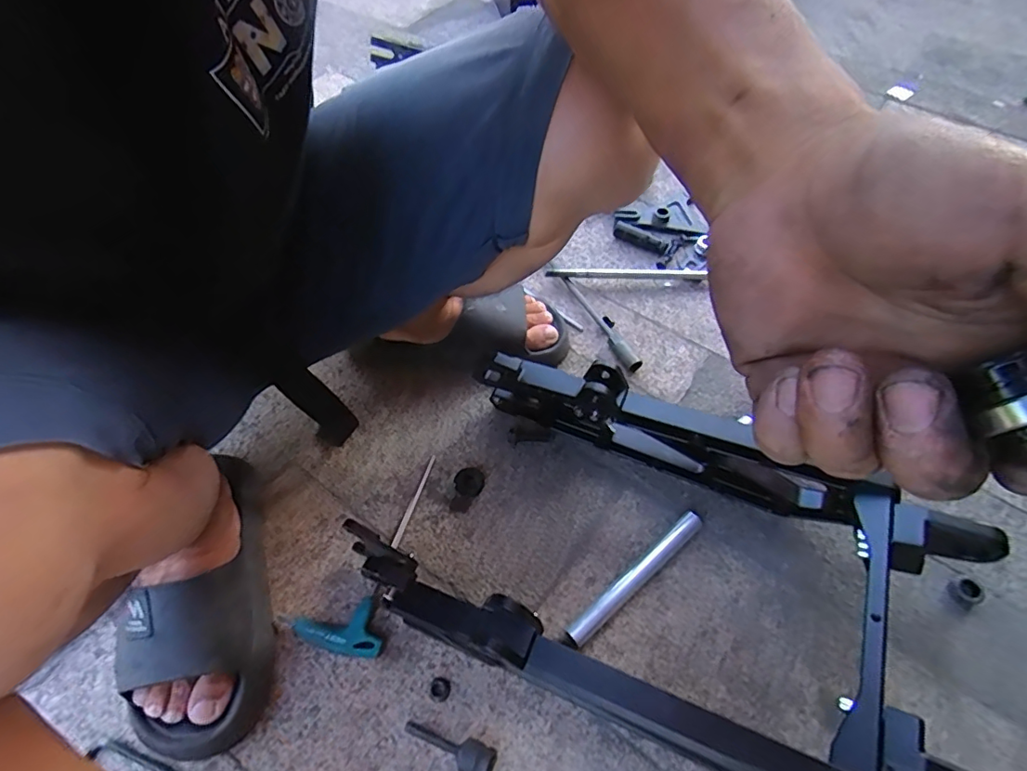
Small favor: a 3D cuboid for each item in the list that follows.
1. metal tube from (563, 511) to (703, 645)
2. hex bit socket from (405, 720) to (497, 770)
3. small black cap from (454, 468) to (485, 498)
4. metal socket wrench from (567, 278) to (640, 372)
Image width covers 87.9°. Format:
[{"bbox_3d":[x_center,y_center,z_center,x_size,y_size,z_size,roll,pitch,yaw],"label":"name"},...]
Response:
[{"bbox_3d":[0.115,0.178,0.499,0.167,0.015,0.019,-36,63,-21],"label":"metal tube"},{"bbox_3d":[-0.052,0.292,0.430,0.077,0.018,0.025,11,56,25],"label":"hex bit socket"},{"bbox_3d":[-0.046,0.100,0.552,0.031,0.014,0.028,-18,58,-11],"label":"small black cap"},{"bbox_3d":[0.110,-0.078,0.664,0.019,0.013,0.155,-22,59,-13],"label":"metal socket wrench"}]

